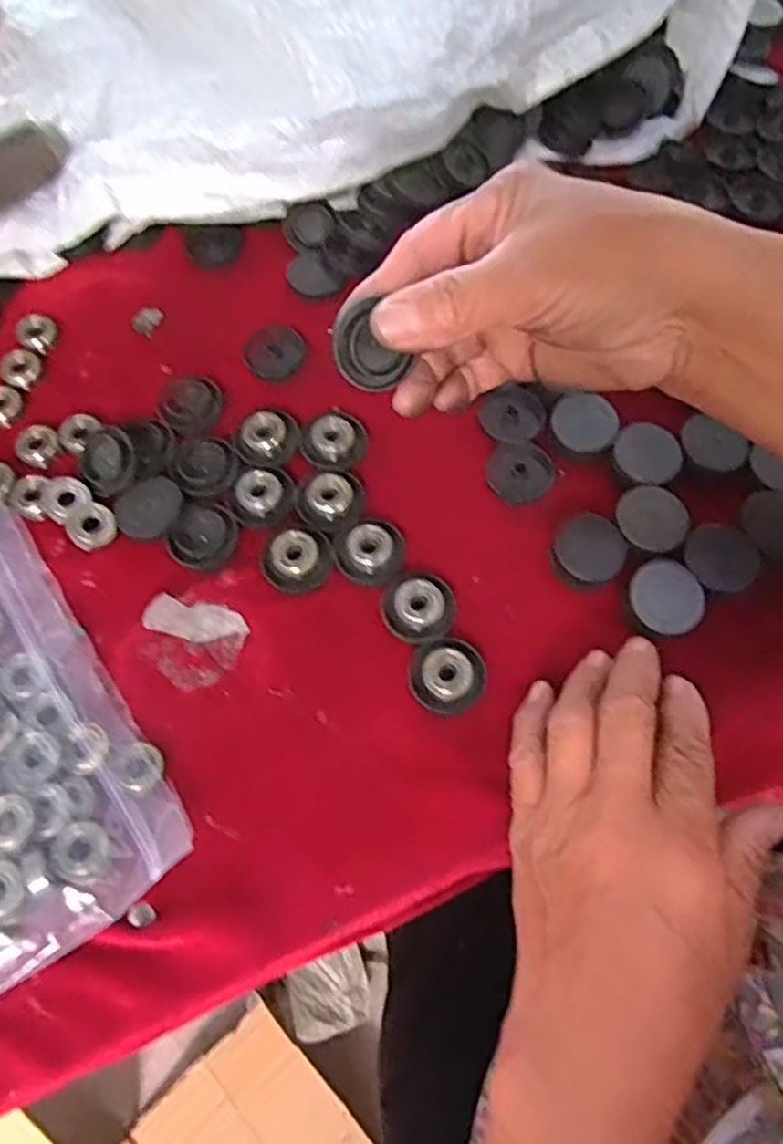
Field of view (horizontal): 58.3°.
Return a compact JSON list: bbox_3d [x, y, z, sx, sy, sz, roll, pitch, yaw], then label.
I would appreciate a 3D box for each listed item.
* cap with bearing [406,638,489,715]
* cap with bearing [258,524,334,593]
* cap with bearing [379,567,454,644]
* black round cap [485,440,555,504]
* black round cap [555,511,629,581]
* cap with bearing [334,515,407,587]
[{"bbox_3d":[0.024,0.045,0.307,0.033,0.010,0.031,0,66,1],"label":"cap with bearing"},{"bbox_3d":[-0.044,-0.008,0.326,0.031,0.016,0.032,0,66,1],"label":"cap with bearing"},{"bbox_3d":[0.011,0.014,0.320,0.031,0.011,0.037,-28,68,-11],"label":"cap with bearing"},{"bbox_3d":[0.065,-0.051,0.352,0.032,0.006,0.033,0,66,1],"label":"black round cap"},{"bbox_3d":[0.093,-0.010,0.329,0.030,0.010,0.031,-42,72,-16],"label":"black round cap"},{"bbox_3d":[-0.010,-0.012,0.330,0.032,0.011,0.036,-4,66,-1],"label":"cap with bearing"}]

